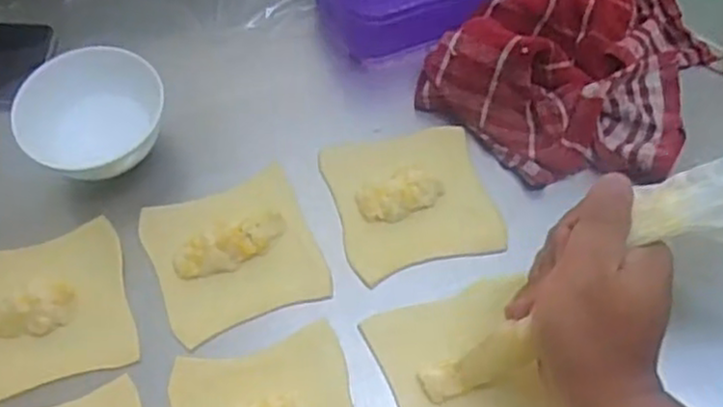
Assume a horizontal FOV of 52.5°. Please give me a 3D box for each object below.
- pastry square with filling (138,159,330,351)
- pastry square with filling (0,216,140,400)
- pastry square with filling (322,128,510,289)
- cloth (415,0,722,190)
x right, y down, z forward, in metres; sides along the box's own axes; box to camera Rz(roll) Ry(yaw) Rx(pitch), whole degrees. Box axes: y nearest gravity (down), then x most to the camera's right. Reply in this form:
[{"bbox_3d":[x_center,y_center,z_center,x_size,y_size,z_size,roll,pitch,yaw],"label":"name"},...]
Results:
[{"bbox_3d":[-0.086,0.029,0.494,0.103,0.014,0.102,-20,65,-11],"label":"pastry square with filling"},{"bbox_3d":[-0.203,0.066,0.473,0.097,0.012,0.101,-15,64,-9],"label":"pastry square with filling"},{"bbox_3d":[0.035,-0.009,0.517,0.106,0.017,0.110,-14,64,-8],"label":"pastry square with filling"},{"bbox_3d":[0.182,-0.118,0.558,0.182,0.057,0.230,39,69,18],"label":"cloth"}]

